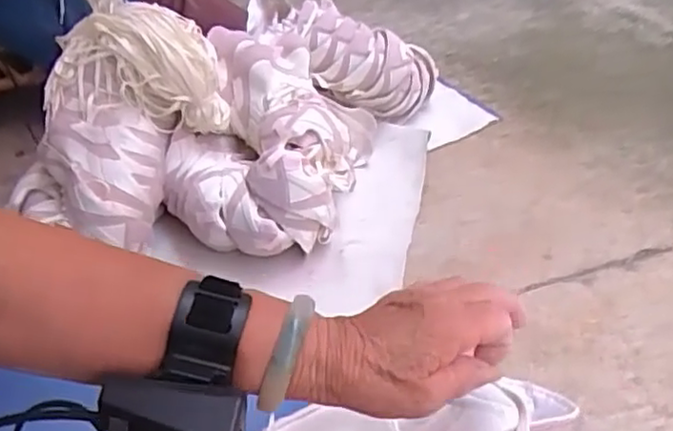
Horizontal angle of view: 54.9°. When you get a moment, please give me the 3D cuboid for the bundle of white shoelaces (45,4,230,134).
[{"bbox_3d":[-0.360,-0.256,1.148,0.286,0.182,0.158,-15,39,-10],"label":"bundle of white shoelaces"}]

